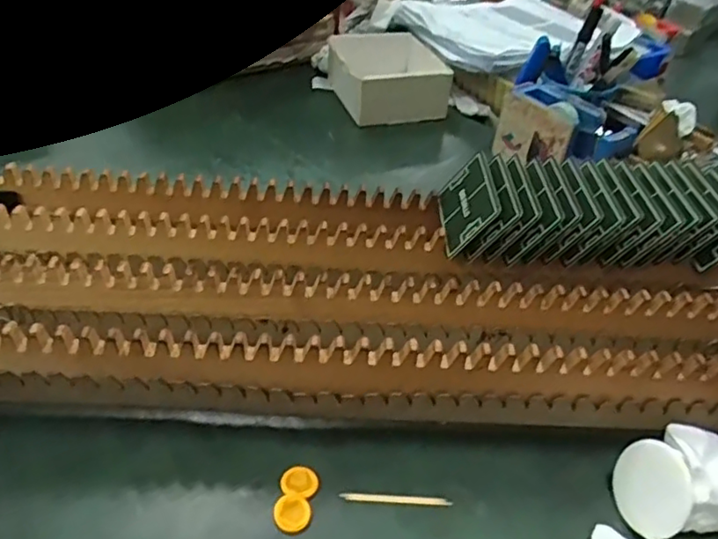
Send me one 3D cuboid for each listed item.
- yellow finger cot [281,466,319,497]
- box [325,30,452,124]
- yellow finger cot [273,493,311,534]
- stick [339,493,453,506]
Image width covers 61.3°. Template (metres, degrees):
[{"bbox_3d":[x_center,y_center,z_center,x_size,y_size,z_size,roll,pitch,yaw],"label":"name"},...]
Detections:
[{"bbox_3d":[-0.035,0.124,0.358,0.021,0.004,0.019,8,40,3],"label":"yellow finger cot"},{"bbox_3d":[0.036,-0.235,0.749,0.125,0.064,0.132,-8,41,-15],"label":"box"},{"bbox_3d":[-0.038,0.137,0.343,0.020,0.004,0.021,3,40,-3],"label":"yellow finger cot"},{"bbox_3d":[0.022,0.135,0.356,0.064,0.004,0.005,5,40,-1],"label":"stick"}]

